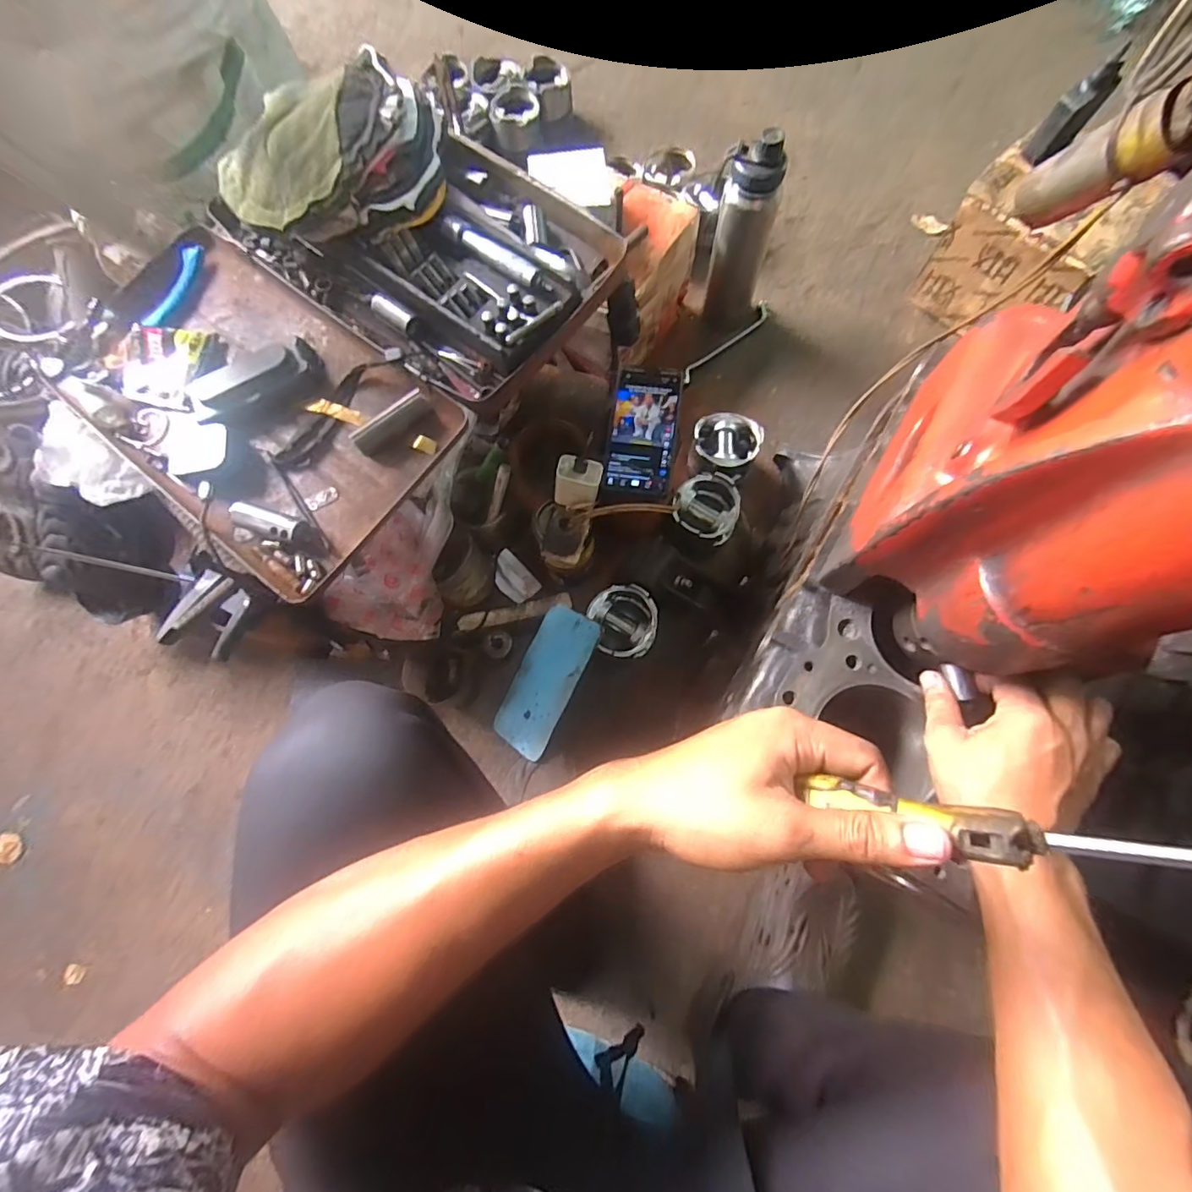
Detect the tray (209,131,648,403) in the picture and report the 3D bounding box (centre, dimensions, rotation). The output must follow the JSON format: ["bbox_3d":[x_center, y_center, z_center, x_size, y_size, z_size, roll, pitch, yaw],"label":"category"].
[{"bbox_3d":[-0.152,-0.323,0.471,0.329,0.041,0.214,37,78,12],"label":"tray"}]

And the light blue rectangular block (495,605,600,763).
[{"bbox_3d":[-0.064,0.109,0.681,0.098,0.014,0.188,21,85,38],"label":"light blue rectangular block"}]

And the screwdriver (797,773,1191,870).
[{"bbox_3d":[0.161,0.092,0.197,0.159,0.017,0.020,-1,71,34],"label":"screwdriver"}]

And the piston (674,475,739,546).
[{"bbox_3d":[0.155,-0.119,0.752,0.087,0.077,0.094,-1,73,2],"label":"piston"}]

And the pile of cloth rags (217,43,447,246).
[{"bbox_3d":[-0.228,-0.371,0.453,0.180,0.078,0.132,-3,73,1],"label":"pile of cloth rags"}]

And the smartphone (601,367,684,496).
[{"bbox_3d":[0.055,-0.192,0.602,0.077,0.010,0.162,7,74,4],"label":"smartphone"}]

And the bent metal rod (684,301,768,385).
[{"bbox_3d":[0.219,-0.423,0.873,0.220,0.018,0.029,-44,76,-10],"label":"bent metal rod"}]

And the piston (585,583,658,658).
[{"bbox_3d":[0.037,0.034,0.699,0.083,0.066,0.088,-1,73,2],"label":"piston"}]

